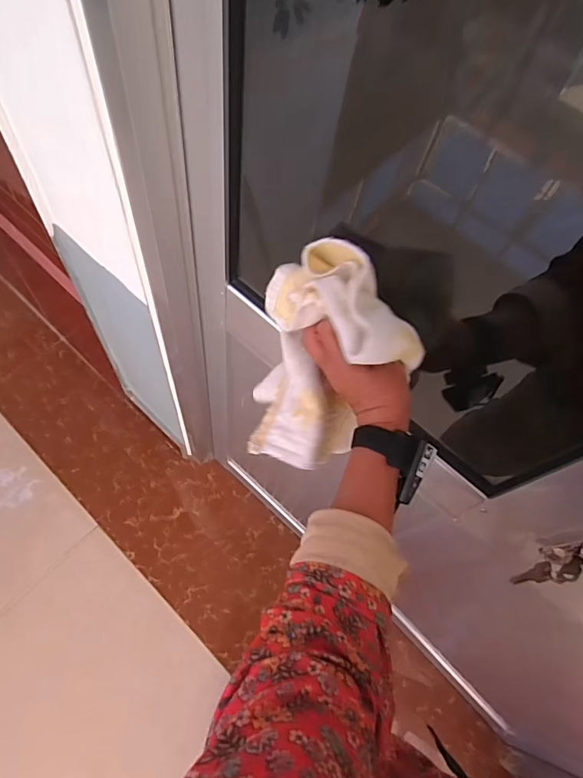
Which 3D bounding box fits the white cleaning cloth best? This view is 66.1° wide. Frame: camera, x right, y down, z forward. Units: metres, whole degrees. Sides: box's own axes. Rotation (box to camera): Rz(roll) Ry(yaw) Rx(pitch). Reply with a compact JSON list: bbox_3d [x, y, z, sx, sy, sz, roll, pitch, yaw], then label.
[{"bbox_3d":[0.014,-0.022,0.451,0.157,0.182,0.155,43,73,15],"label":"white cleaning cloth"}]

